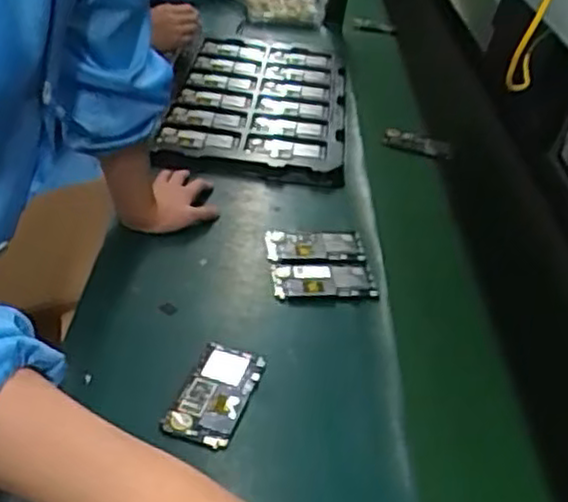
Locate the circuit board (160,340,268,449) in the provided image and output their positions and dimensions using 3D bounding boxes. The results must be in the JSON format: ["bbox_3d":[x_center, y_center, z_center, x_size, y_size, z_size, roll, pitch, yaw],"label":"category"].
[{"bbox_3d":[-0.068,0.138,0.710,0.067,0.005,0.136,17,35,11],"label":"circuit board"}]

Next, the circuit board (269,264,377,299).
[{"bbox_3d":[0.048,0.036,0.877,0.122,0.011,0.059,3,35,-10],"label":"circuit board"}]

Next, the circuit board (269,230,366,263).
[{"bbox_3d":[0.040,-0.007,0.938,0.123,0.011,0.078,4,35,-8],"label":"circuit board"}]

